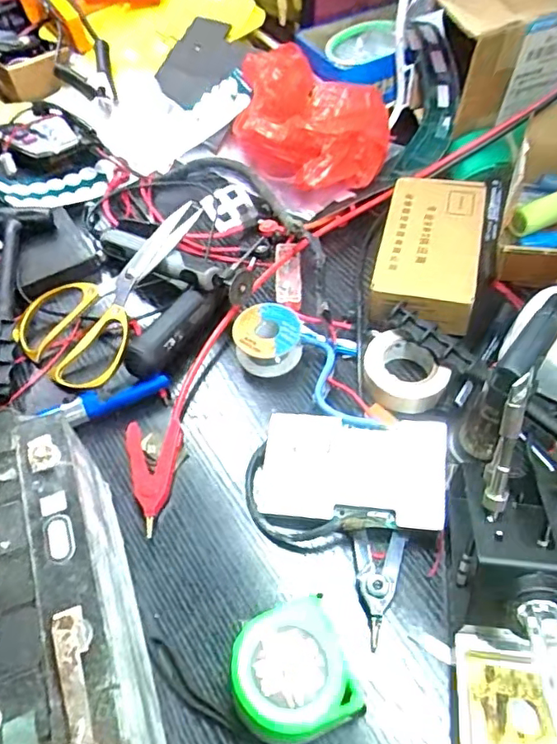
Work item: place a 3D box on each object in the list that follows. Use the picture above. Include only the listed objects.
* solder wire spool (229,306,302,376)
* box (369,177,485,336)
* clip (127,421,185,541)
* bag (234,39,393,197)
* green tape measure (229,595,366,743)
[{"bbox_3d":[-0.008,-0.025,0.467,0.050,0.035,0.048,-1,54,1],"label":"solder wire spool"},{"bbox_3d":[0.130,-0.106,0.496,0.079,0.036,0.159,11,55,10],"label":"box"},{"bbox_3d":[-0.090,0.074,0.408,0.039,0.015,0.083,-3,54,-1],"label":"clip"},{"bbox_3d":[0.021,-0.254,0.572,0.175,0.089,0.116,38,63,25],"label":"bag"},{"bbox_3d":[0.005,0.168,0.315,0.062,0.041,0.063,-19,56,-12],"label":"green tape measure"}]

